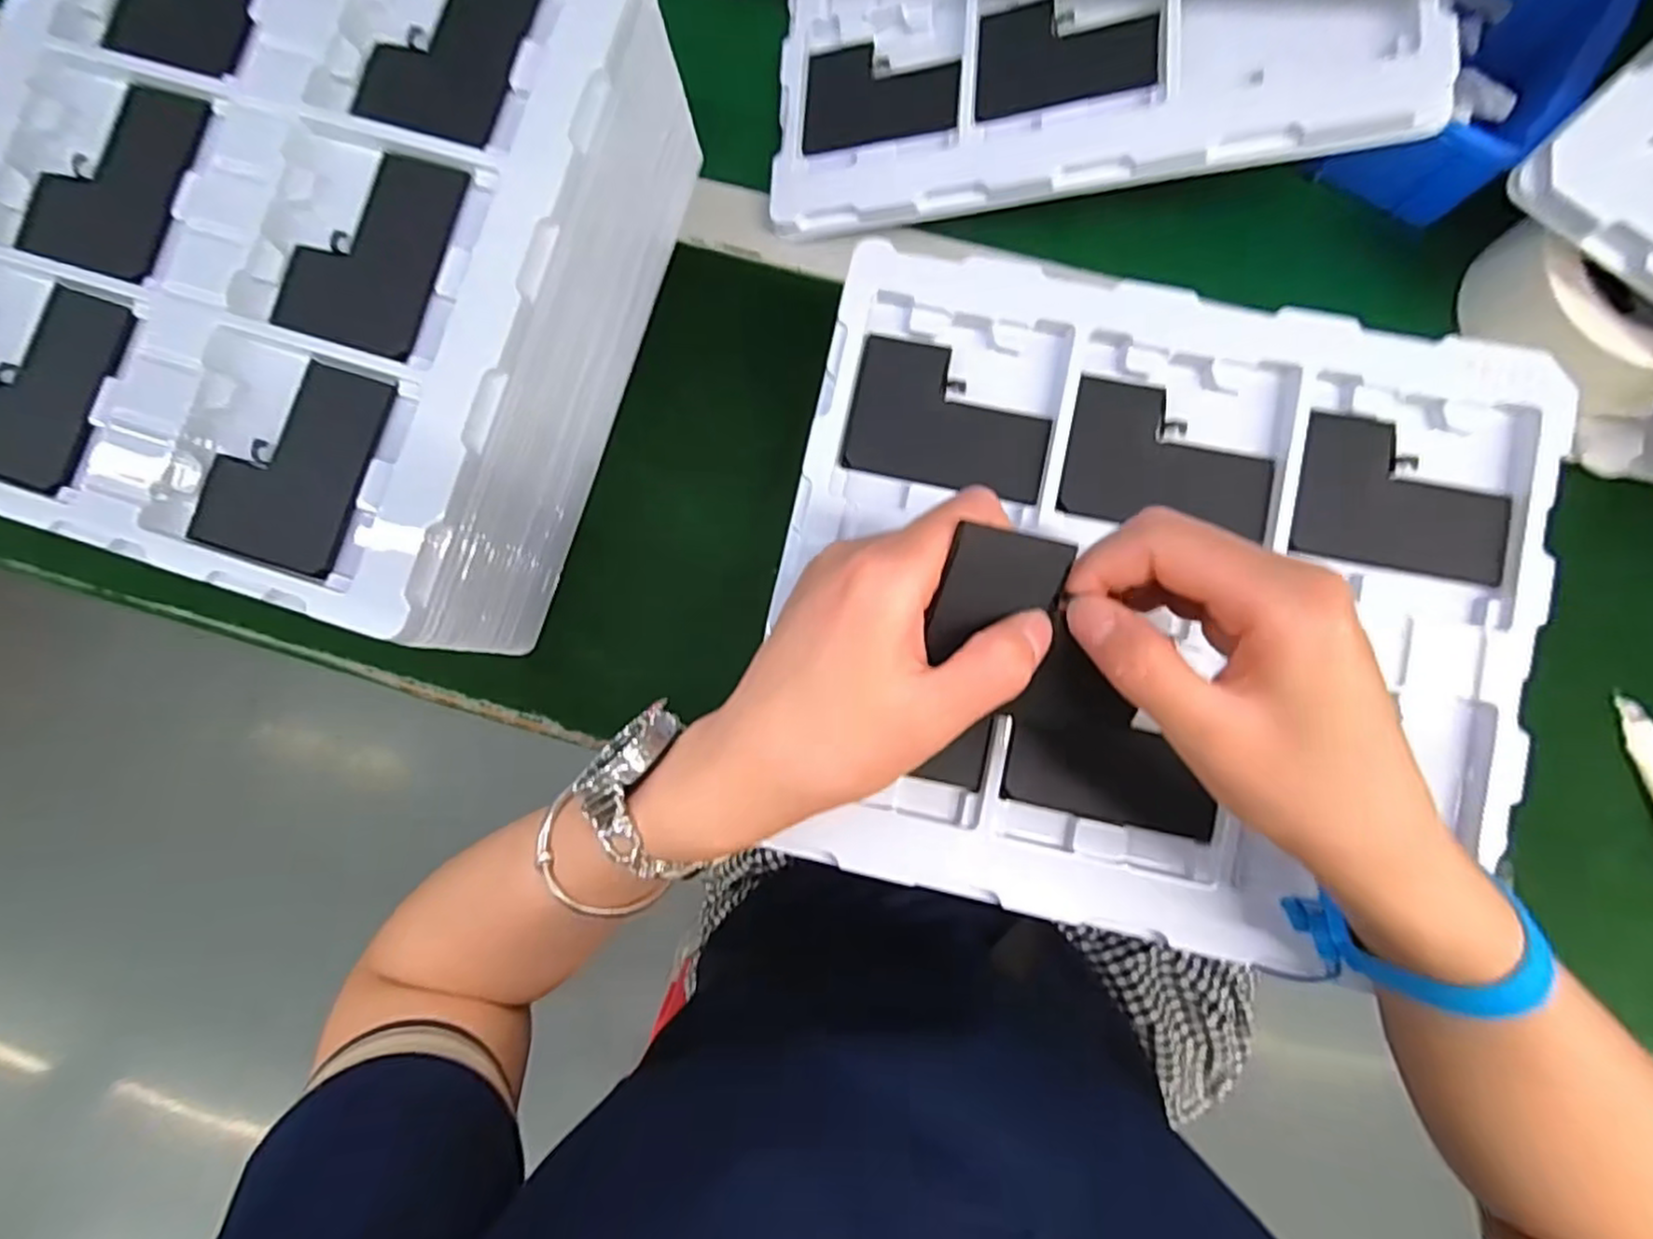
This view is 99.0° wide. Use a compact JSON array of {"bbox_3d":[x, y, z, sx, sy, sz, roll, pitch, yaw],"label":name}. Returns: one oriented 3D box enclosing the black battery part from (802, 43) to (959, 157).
[{"bbox_3d":[0.031,-0.301,0.403,0.091,0.004,0.063,3,86,21],"label":"black battery part"}]

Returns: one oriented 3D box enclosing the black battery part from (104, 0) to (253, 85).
[{"bbox_3d":[-0.294,-0.298,0.331,0.073,0.009,0.087,17,86,2],"label":"black battery part"}]

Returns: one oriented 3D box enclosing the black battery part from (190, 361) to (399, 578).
[{"bbox_3d":[-0.230,-0.068,0.307,0.065,0.006,0.089,20,86,2],"label":"black battery part"}]

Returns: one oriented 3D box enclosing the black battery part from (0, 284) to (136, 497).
[{"bbox_3d":[-0.360,-0.107,0.320,0.074,0.012,0.090,18,86,2],"label":"black battery part"}]

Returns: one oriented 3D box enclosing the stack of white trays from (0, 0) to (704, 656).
[{"bbox_3d":[-0.256,-0.176,0.365,0.284,0.121,0.313,17,86,4],"label":"stack of white trays"}]

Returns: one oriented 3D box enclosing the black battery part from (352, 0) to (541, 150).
[{"bbox_3d":[-0.170,-0.261,0.325,0.064,0.016,0.089,18,86,2],"label":"black battery part"}]

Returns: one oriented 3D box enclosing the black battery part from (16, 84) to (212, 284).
[{"bbox_3d":[-0.327,-0.203,0.325,0.072,0.009,0.090,18,86,2],"label":"black battery part"}]

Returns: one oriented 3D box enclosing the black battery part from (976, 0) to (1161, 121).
[{"bbox_3d":[0.126,-0.300,0.375,0.089,0.008,0.063,2,83,18],"label":"black battery part"}]

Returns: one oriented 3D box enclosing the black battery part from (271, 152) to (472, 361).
[{"bbox_3d":[-0.202,-0.165,0.315,0.067,0.004,0.089,17,86,2],"label":"black battery part"}]

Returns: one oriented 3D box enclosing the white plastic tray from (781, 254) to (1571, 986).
[{"bbox_3d":[0.139,-0.007,0.311,0.314,0.024,0.277,12,86,1],"label":"white plastic tray"}]

